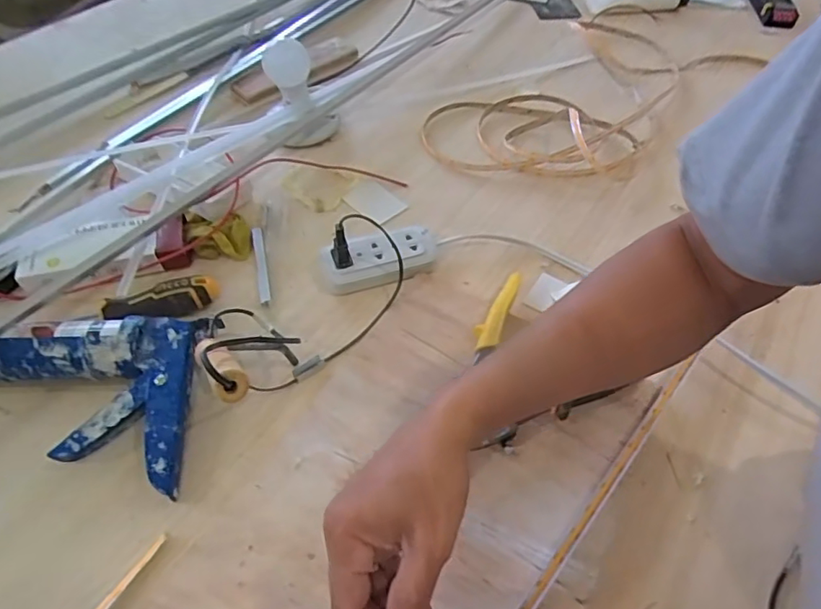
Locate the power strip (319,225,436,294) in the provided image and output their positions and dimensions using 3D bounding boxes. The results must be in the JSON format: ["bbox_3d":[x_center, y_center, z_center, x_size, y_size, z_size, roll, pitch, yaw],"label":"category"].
[{"bbox_3d":[-0.032,-0.051,0.567,0.119,0.021,0.057,-16,54,-15],"label":"power strip"}]

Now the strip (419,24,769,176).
[{"bbox_3d":[0.277,-0.315,0.777,0.483,0.042,0.206,-36,60,-26],"label":"strip"}]

